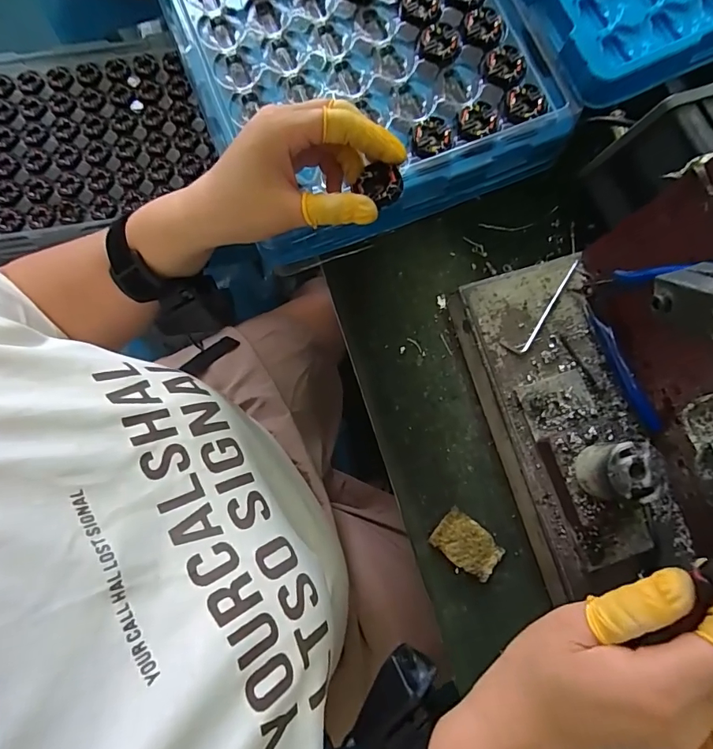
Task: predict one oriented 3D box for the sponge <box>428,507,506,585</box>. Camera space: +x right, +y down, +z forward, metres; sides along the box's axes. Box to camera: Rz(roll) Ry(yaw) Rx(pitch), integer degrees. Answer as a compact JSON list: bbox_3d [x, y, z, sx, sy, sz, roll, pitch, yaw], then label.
[{"bbox_3d":[0.087,0.134,0.356,0.052,0.004,0.035,39,81,7],"label":"sponge"}]

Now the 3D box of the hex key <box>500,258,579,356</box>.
[{"bbox_3d":[0.143,-0.051,0.343,0.017,0.004,0.090,39,81,7],"label":"hex key"}]

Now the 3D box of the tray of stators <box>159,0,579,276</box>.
[{"bbox_3d":[-0.018,-0.309,0.394,0.267,0.070,0.378,-23,79,-5],"label":"tray of stators"}]

